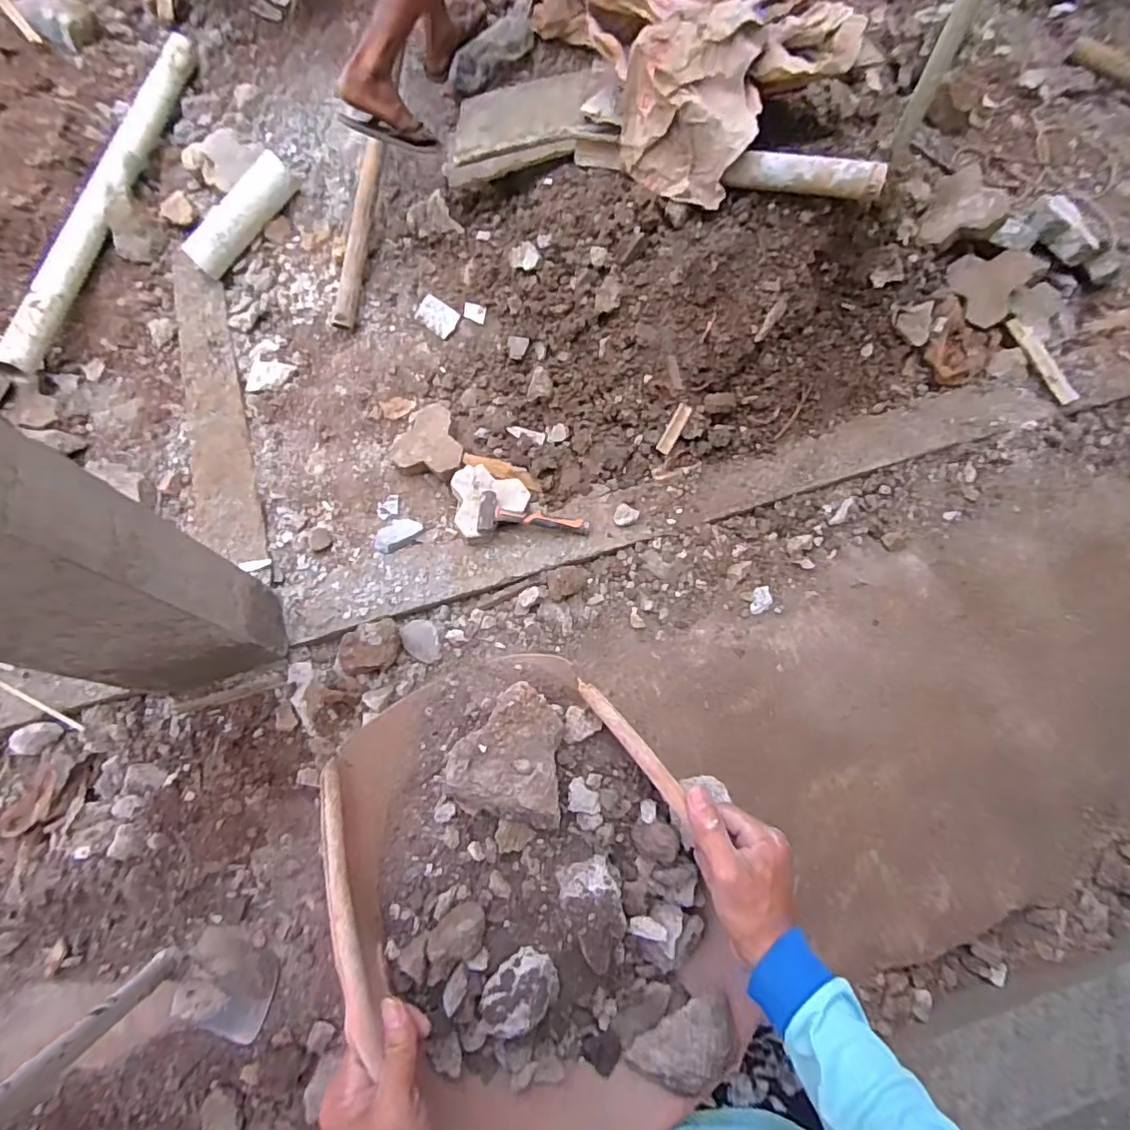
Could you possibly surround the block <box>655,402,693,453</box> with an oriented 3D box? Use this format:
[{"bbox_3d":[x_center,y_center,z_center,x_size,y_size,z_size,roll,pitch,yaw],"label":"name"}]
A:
[{"bbox_3d":[0.286,-0.356,1.529,0.036,0.008,0.134,29,102,1],"label":"block"}]

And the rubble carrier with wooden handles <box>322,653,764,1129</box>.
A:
[{"bbox_3d":[-0.022,0.281,0.499,0.263,0.181,0.394,-20,74,-5],"label":"rubble carrier with wooden handles"}]

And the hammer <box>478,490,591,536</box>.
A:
[{"bbox_3d":[-0.075,-0.115,1.459,0.283,0.058,0.099,10,73,-10],"label":"hammer"}]

